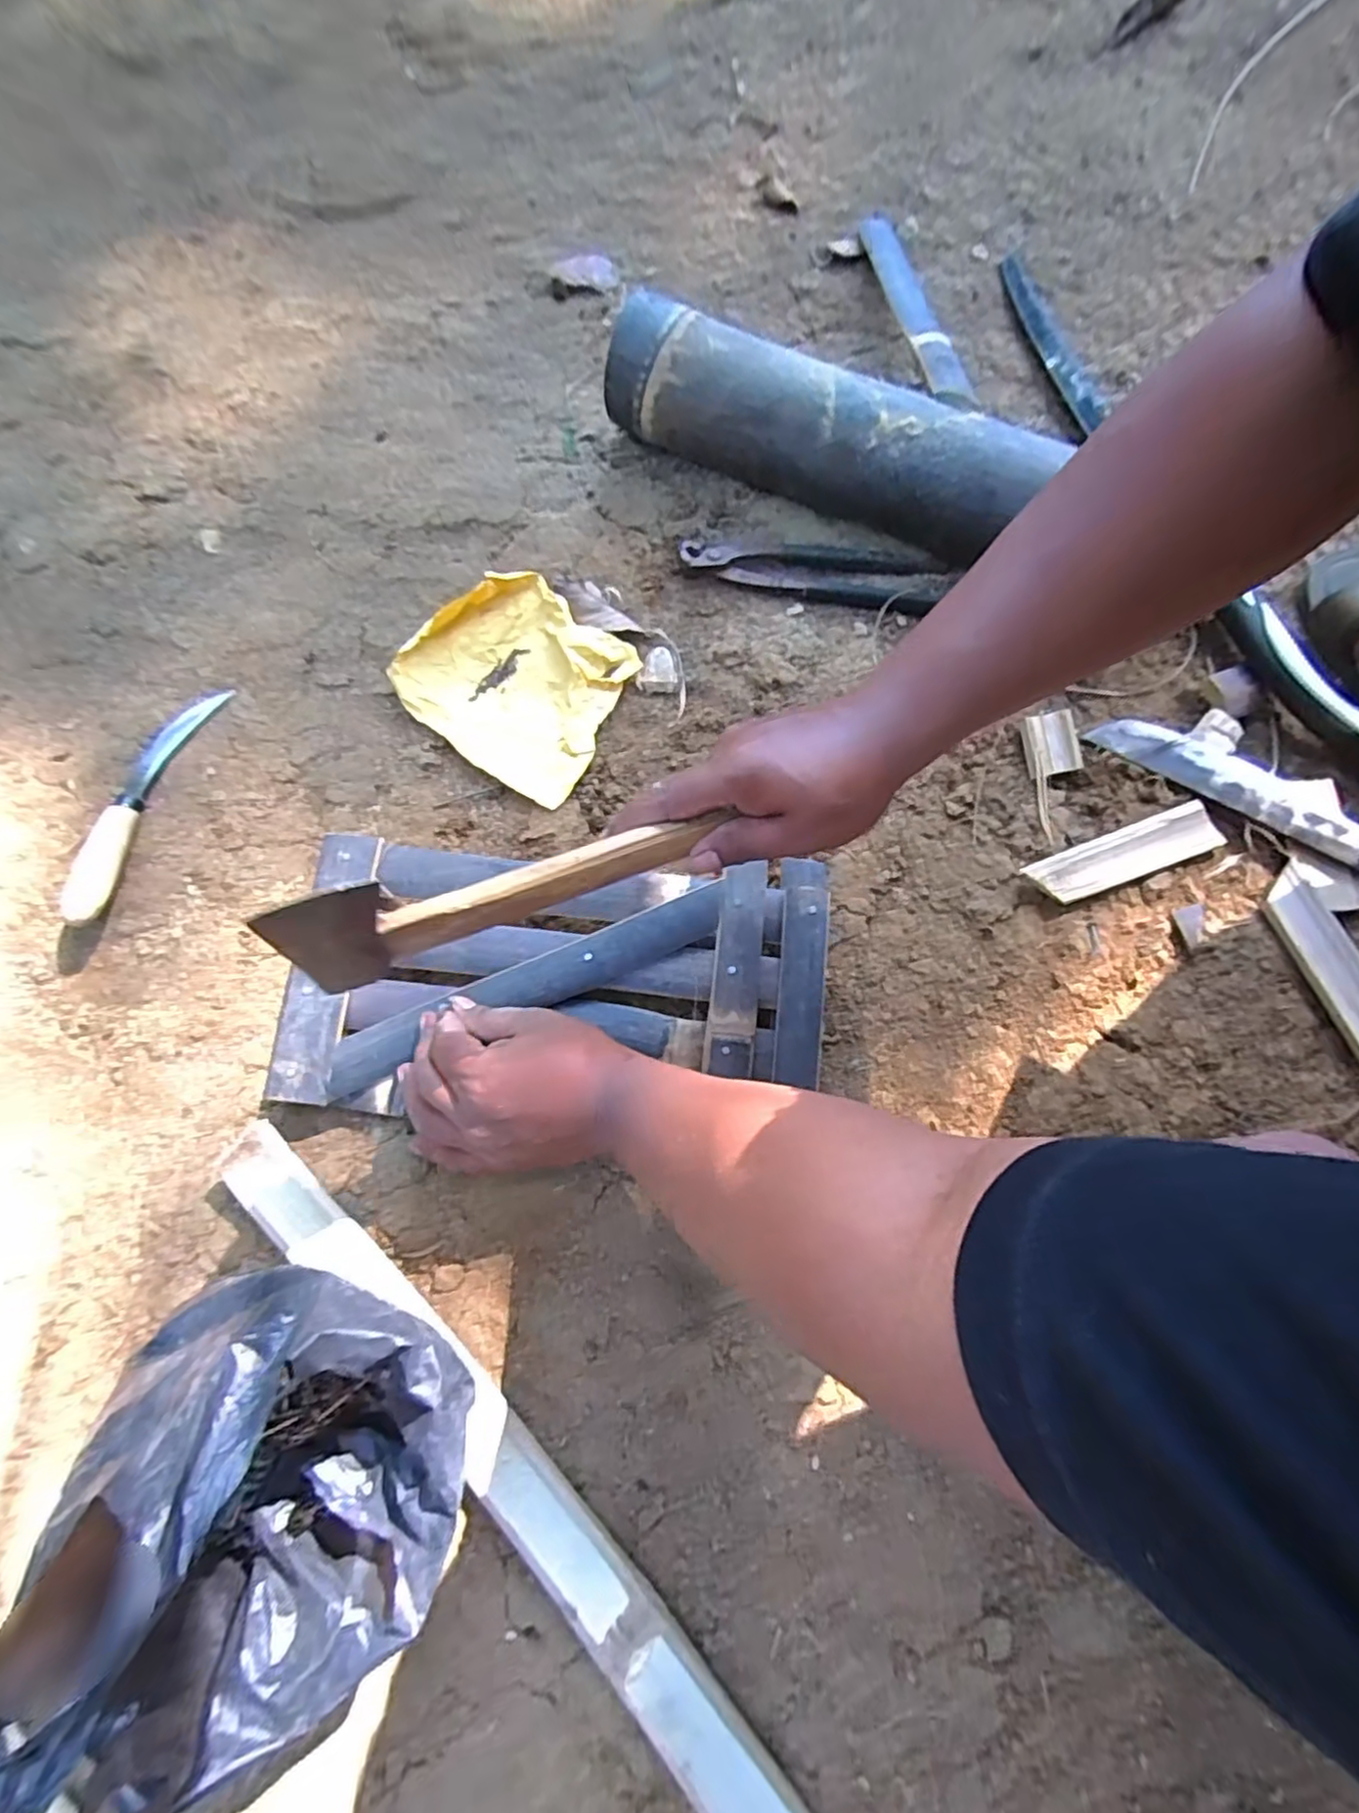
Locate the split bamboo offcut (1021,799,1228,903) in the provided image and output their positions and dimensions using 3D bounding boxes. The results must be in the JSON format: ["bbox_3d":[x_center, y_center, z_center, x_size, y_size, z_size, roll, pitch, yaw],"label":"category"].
[{"bbox_3d":[0.319,-0.037,0.483,0.137,0.011,0.036,-19,72,-4],"label":"split bamboo offcut"}]

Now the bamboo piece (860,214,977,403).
[{"bbox_3d":[0.208,-0.550,0.605,0.036,0.017,0.395,-2,58,2],"label":"bamboo piece"}]

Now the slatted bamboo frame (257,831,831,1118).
[{"bbox_3d":[-0.080,0.035,0.442,0.347,0.026,0.166,-3,72,1],"label":"slatted bamboo frame"}]

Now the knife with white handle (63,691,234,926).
[{"bbox_3d":[-0.402,-0.085,0.500,0.042,0.019,0.198,12,73,6],"label":"knife with white handle"}]

